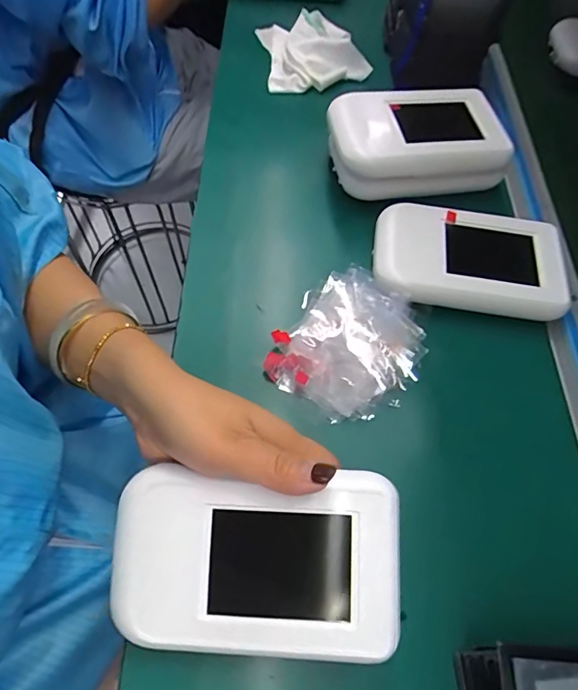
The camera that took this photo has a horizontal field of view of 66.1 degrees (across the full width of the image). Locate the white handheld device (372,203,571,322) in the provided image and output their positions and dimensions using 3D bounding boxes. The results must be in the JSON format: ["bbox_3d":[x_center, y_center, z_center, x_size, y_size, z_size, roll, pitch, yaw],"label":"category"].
[{"bbox_3d":[0.149,-0.071,0.369,0.152,0.024,0.088,9,62,2],"label":"white handheld device"}]

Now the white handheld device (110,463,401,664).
[{"bbox_3d":[-0.019,0.117,0.250,0.146,0.033,0.090,3,81,3],"label":"white handheld device"}]

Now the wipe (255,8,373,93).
[{"bbox_3d":[0.025,-0.336,0.506,0.107,0.034,0.124,-9,63,-7],"label":"wipe"}]

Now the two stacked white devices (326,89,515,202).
[{"bbox_3d":[0.112,-0.184,0.411,0.151,0.057,0.090,-7,63,-6],"label":"two stacked white devices"}]

